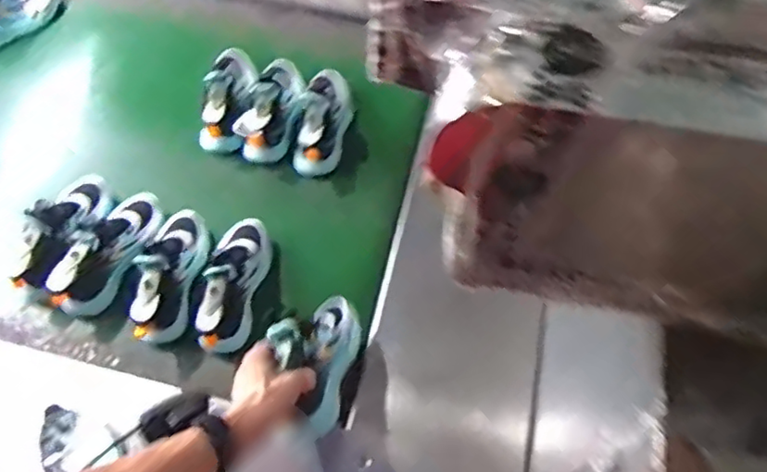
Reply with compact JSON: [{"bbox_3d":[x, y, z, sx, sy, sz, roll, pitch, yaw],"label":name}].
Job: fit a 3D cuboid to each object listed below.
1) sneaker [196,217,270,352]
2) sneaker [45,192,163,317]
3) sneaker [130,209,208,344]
[{"bbox_3d":[-0.218,0.066,0.925,0.076,0.109,0.209,3,61,0],"label":"sneaker"},{"bbox_3d":[-0.421,0.015,0.959,0.081,0.111,0.223,19,62,9],"label":"sneaker"},{"bbox_3d":[-0.312,0.049,0.930,0.071,0.117,0.228,0,61,-1],"label":"sneaker"}]

